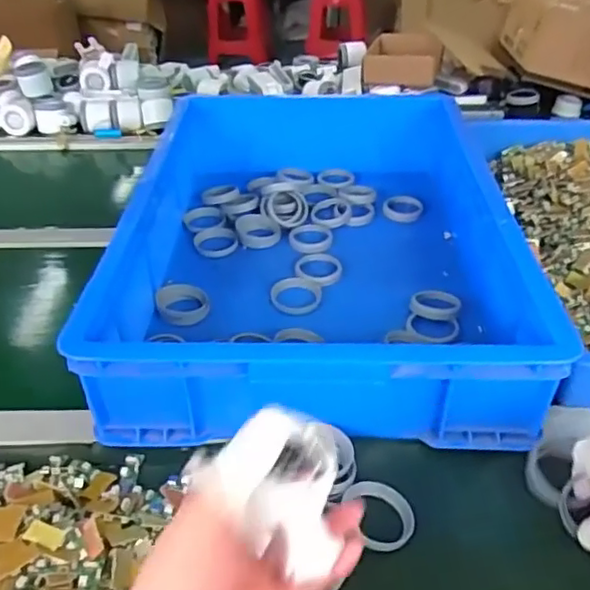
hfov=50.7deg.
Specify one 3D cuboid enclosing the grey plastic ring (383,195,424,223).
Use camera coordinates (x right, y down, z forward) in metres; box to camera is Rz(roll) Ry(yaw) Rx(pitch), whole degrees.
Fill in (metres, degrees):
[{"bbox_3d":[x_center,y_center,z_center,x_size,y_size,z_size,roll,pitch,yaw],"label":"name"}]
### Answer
[{"bbox_3d":[0.156,-0.125,0.900,0.055,0.015,0.055,0,38,0],"label":"grey plastic ring"}]

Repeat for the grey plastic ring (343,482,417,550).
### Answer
[{"bbox_3d":[0.070,0.172,0.493,0.050,0.016,0.056,-17,41,-19],"label":"grey plastic ring"}]

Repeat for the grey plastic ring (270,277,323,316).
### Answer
[{"bbox_3d":[0.001,0.000,0.731,0.057,0.011,0.057,0,38,0],"label":"grey plastic ring"}]

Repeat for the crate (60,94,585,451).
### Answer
[{"bbox_3d":[0.024,-0.101,0.764,0.412,0.113,0.623,-1,38,-1],"label":"crate"}]

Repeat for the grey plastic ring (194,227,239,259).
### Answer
[{"bbox_3d":[-0.105,-0.070,0.829,0.058,0.011,0.057,-1,38,0],"label":"grey plastic ring"}]

